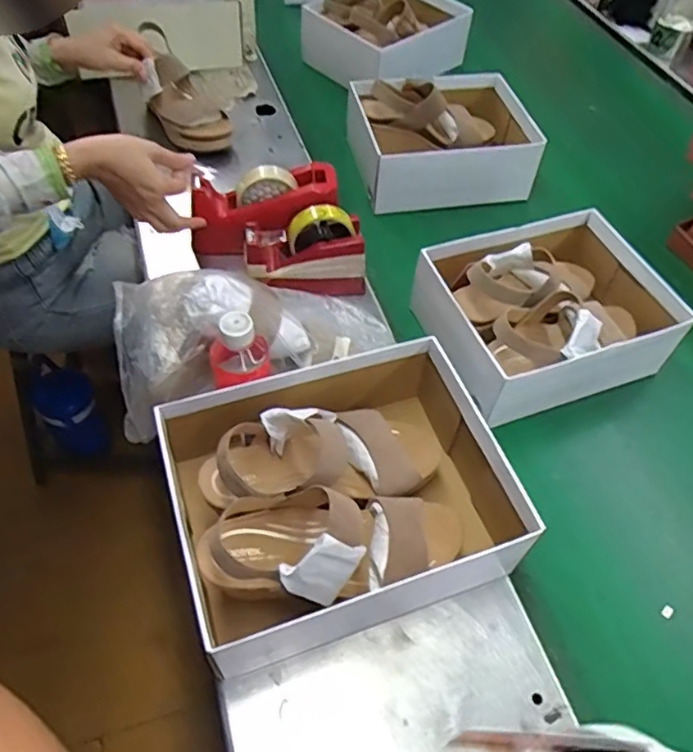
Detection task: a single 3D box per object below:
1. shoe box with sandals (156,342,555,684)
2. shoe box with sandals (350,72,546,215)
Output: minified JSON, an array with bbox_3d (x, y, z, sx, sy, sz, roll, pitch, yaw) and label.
[{"bbox_3d":[-0.003,0.112,0.596,0.306,0.121,0.238,-14,54,-15],"label":"shoe box with sandals"},{"bbox_3d":[0.154,-0.372,0.984,0.268,0.106,0.216,-6,52,-9],"label":"shoe box with sandals"}]

